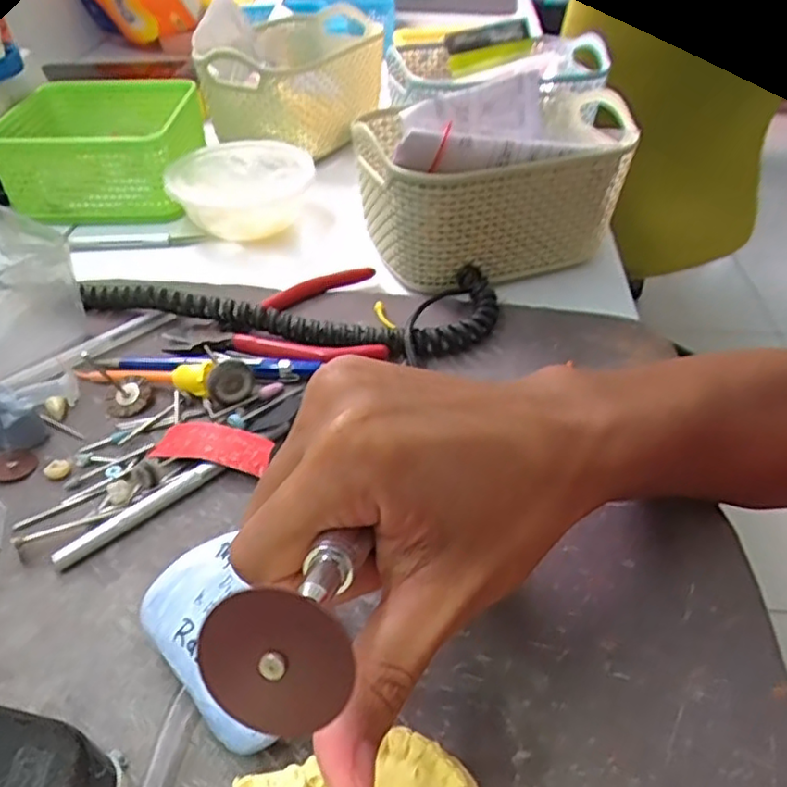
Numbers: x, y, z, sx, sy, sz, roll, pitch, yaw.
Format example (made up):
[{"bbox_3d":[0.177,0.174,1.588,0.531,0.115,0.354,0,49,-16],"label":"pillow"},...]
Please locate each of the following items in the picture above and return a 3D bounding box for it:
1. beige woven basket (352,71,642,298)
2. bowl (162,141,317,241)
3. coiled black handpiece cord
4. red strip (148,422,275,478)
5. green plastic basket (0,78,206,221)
[{"bbox_3d":[0.062,-0.142,0.438,0.169,0.102,0.125,-12,43,-12],"label":"beige woven basket"},{"bbox_3d":[-0.109,-0.148,0.483,0.100,0.047,0.080,-2,42,-1],"label":"bowl"},{"bbox_3d":[-0.063,-0.044,0.381,0.245,0.021,0.071,-3,42,-3],"label":"coiled black handpiece cord"},{"bbox_3d":[-0.085,0.025,0.308,0.059,0.010,0.021,11,43,13],"label":"red strip"},{"bbox_3d":[-0.226,-0.193,0.519,0.134,0.063,0.142,-3,42,-3],"label":"green plastic basket"}]

